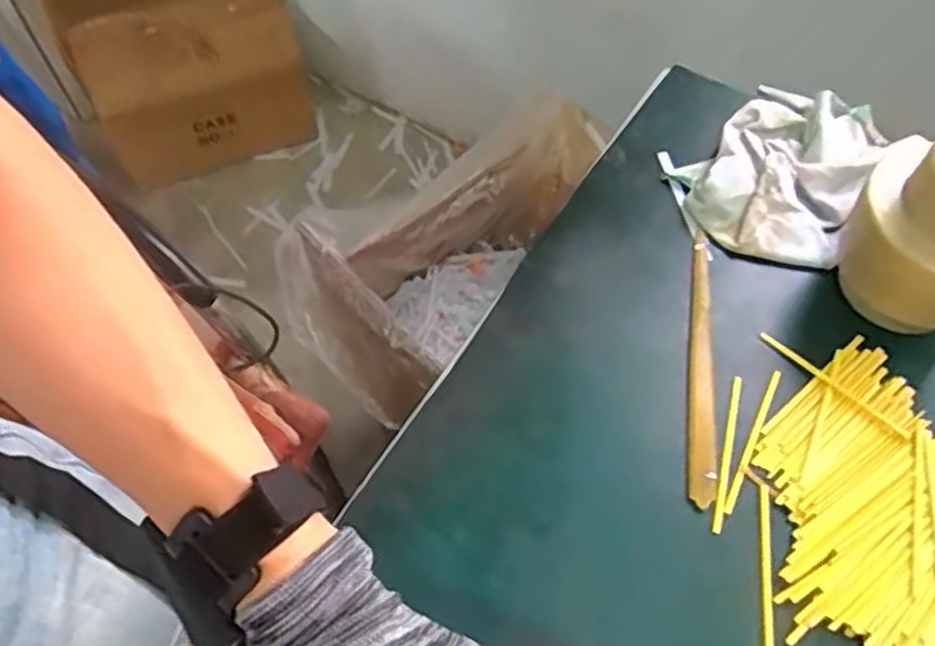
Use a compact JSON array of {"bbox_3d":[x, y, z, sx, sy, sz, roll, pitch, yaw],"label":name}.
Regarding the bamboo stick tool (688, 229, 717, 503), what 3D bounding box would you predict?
[{"bbox_3d":[0.161,0.024,0.514,0.019,0.012,0.207,8,57,6],"label":"bamboo stick tool"}]

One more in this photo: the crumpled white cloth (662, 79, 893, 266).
[{"bbox_3d":[0.237,-0.127,0.593,0.144,0.037,0.169,27,61,17],"label":"crumpled white cloth"}]

